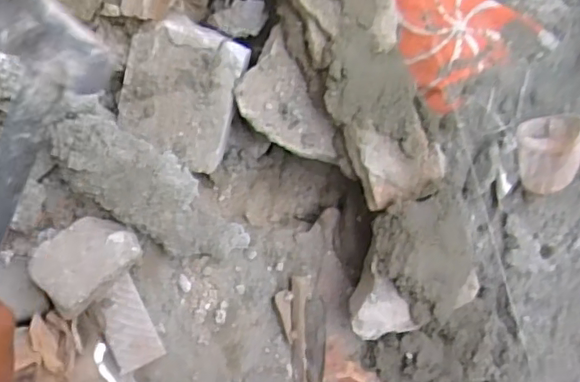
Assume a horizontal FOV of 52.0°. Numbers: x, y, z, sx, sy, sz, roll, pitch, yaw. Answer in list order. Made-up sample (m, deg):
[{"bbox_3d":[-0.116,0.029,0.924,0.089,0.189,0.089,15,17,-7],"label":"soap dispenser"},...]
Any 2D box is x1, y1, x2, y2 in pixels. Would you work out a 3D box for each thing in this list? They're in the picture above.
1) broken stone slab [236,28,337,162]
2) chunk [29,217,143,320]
[{"bbox_3d":[-0.010,-0.101,0.721,0.082,0.023,0.165,-29,95,-6],"label":"broken stone slab"},{"bbox_3d":[-0.239,0.091,0.694,0.092,0.064,0.111,32,53,15],"label":"chunk"}]

